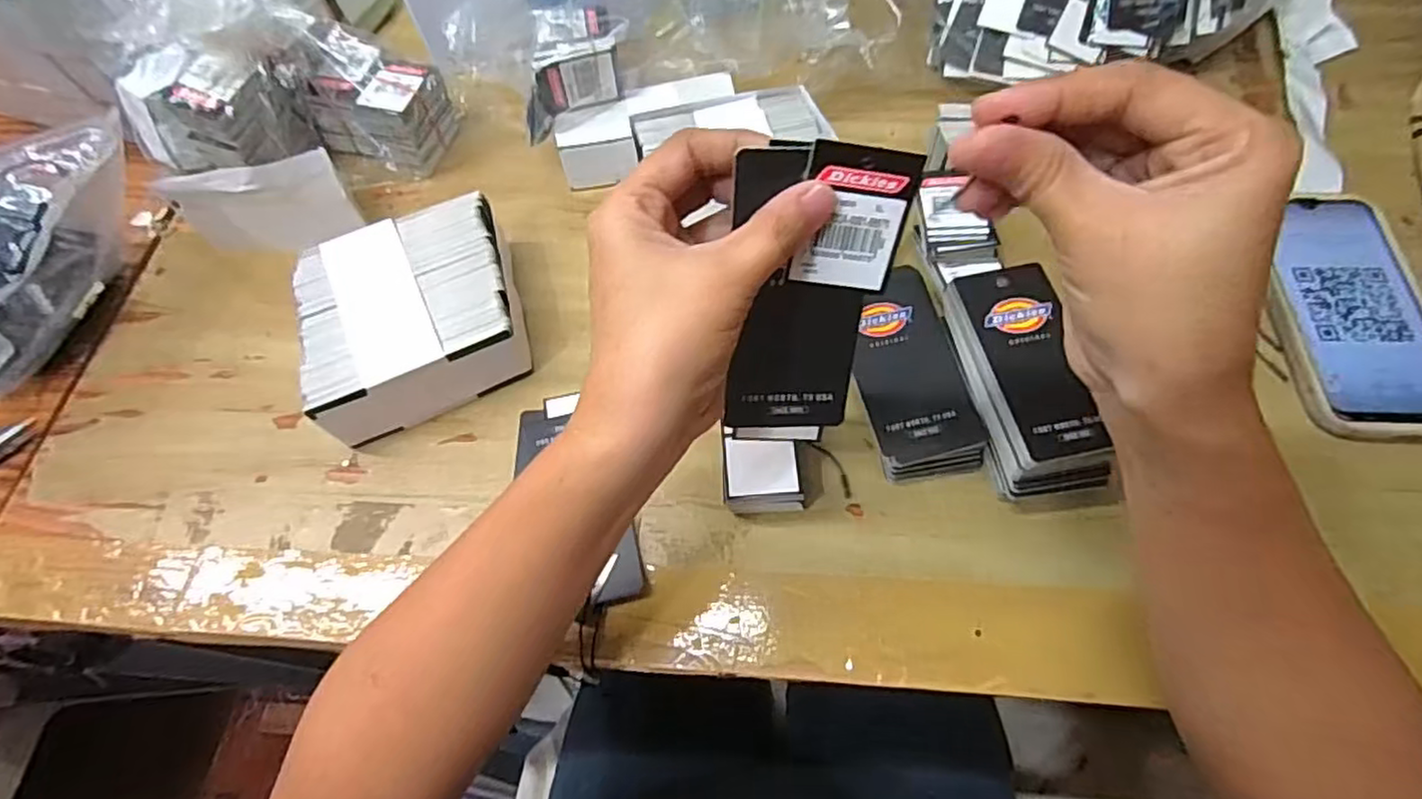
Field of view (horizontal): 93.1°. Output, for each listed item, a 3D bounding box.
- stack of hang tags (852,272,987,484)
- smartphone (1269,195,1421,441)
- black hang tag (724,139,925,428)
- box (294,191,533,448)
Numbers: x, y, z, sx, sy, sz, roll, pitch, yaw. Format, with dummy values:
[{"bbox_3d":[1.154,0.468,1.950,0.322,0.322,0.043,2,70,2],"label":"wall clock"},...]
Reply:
[{"bbox_3d":[0.107,-0.016,0.373,0.060,0.031,0.117,-9,62,-1],"label":"stack of hang tags"},{"bbox_3d":[0.364,-0.051,0.381,0.081,0.008,0.156,3,63,5],"label":"smartphone"},{"bbox_3d":[0.033,-0.035,0.244,0.058,0.110,0.006,6,32,-6],"label":"black hang tag"},{"bbox_3d":[-0.165,-0.045,0.387,0.115,0.051,0.117,-18,63,-6],"label":"box"}]

